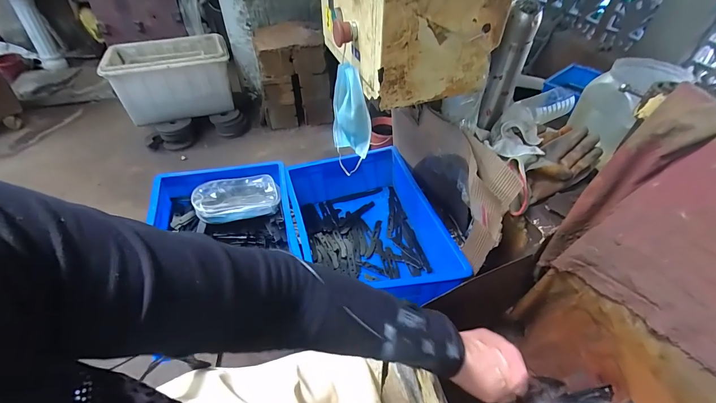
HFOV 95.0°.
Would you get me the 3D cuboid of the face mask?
[{"bbox_3d":[-0.014,-0.151,0.620,0.050,0.196,0.087,-17,48,-16],"label":"face mask"}]

